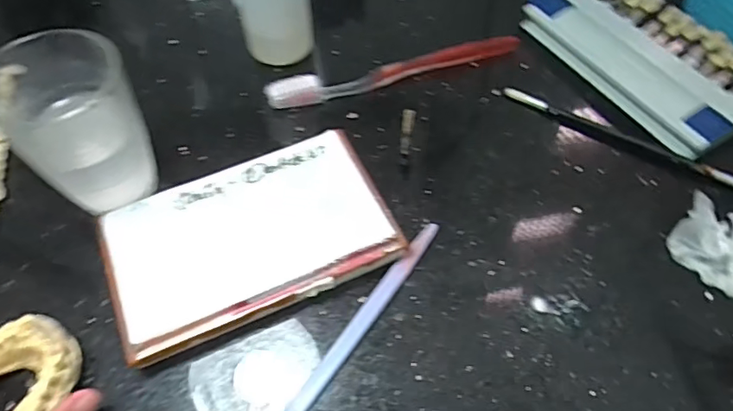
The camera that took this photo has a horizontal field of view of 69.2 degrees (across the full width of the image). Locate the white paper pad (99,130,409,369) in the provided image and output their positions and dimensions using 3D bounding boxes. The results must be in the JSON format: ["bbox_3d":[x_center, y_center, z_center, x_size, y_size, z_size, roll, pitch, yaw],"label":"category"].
[{"bbox_3d":[-0.065,0.018,0.301,0.150,0.020,0.089,-23,57,-12],"label":"white paper pad"}]

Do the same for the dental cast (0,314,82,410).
[{"bbox_3d":[-0.166,0.078,0.261,0.052,0.022,0.043,28,62,21],"label":"dental cast"}]

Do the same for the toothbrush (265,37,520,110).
[{"bbox_3d":[0.023,-0.098,0.386,0.189,0.010,0.019,-16,56,-8],"label":"toothbrush"}]

